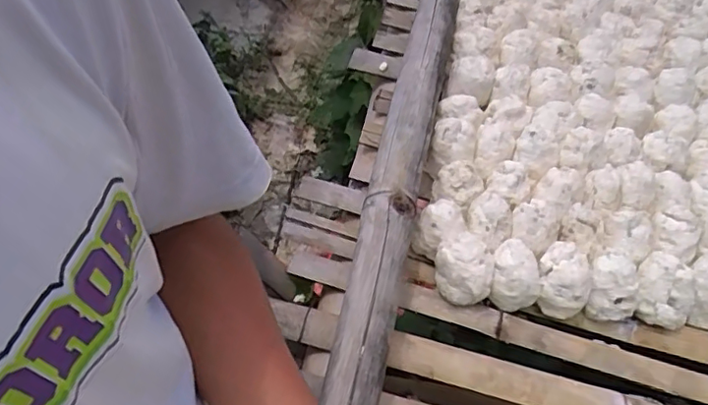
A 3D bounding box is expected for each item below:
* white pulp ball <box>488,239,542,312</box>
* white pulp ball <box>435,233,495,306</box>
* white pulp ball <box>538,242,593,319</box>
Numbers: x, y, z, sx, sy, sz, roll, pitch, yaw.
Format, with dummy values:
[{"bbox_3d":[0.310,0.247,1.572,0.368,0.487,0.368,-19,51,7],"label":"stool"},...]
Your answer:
[{"bbox_3d":[0.191,0.091,0.686,0.061,0.056,0.066,2,54,-2],"label":"white pulp ball"},{"bbox_3d":[0.129,0.079,0.681,0.066,0.062,0.067,2,54,-2],"label":"white pulp ball"},{"bbox_3d":[0.248,0.093,0.687,0.065,0.064,0.063,2,54,-2],"label":"white pulp ball"}]

